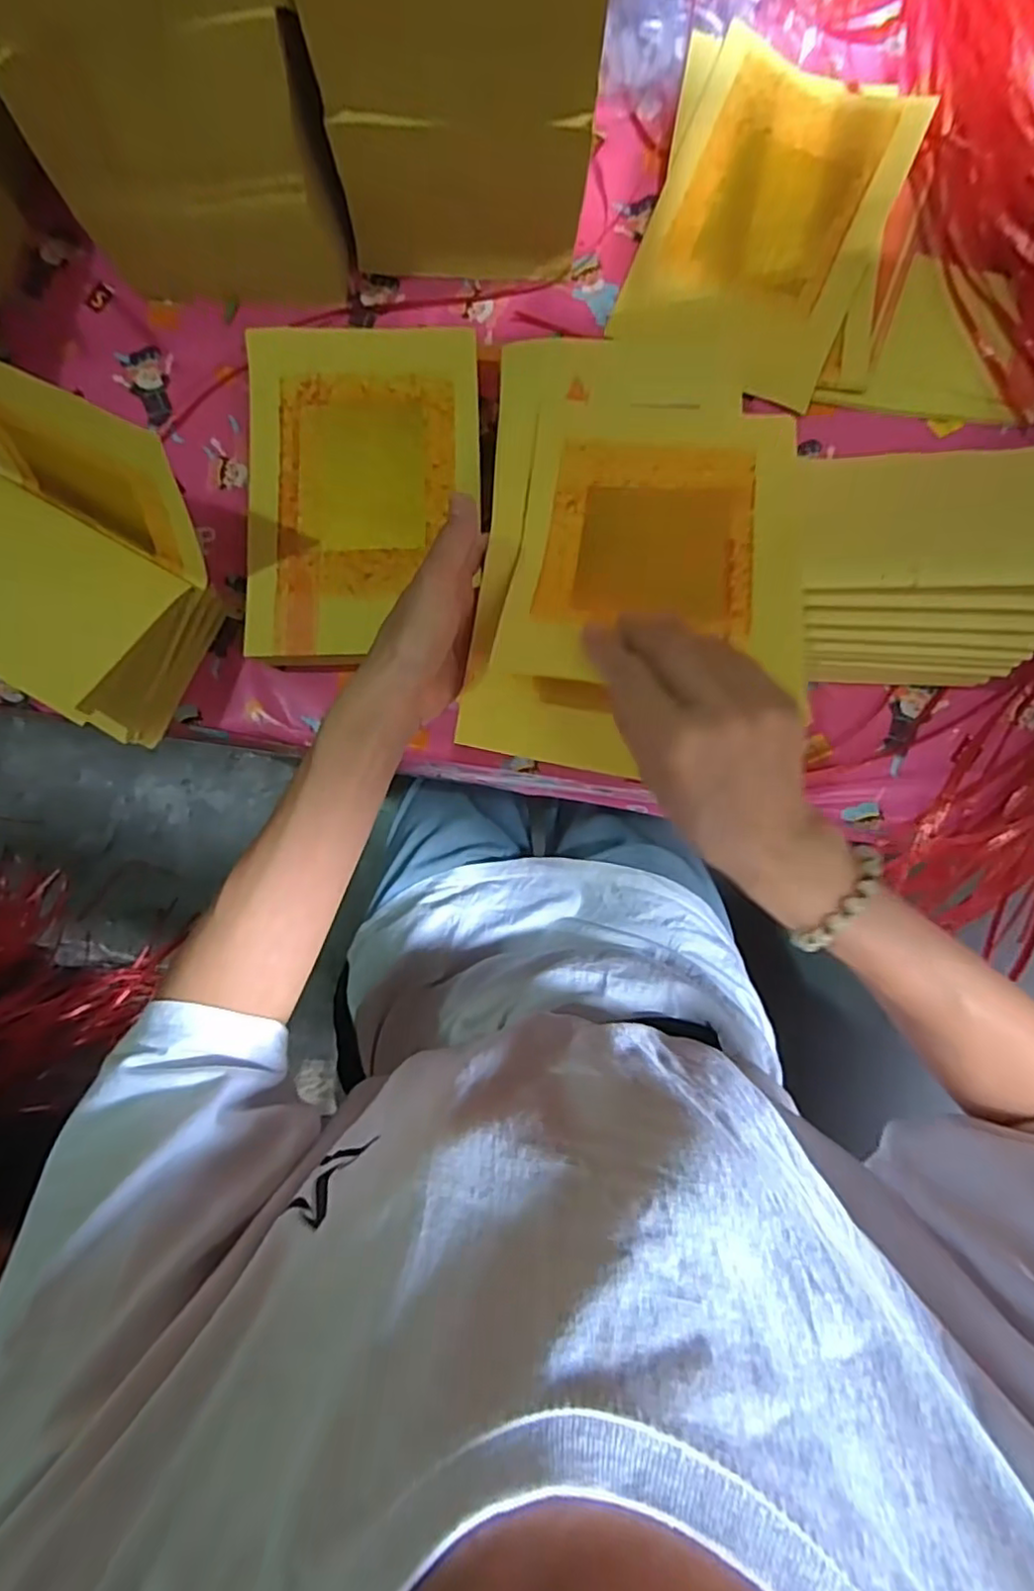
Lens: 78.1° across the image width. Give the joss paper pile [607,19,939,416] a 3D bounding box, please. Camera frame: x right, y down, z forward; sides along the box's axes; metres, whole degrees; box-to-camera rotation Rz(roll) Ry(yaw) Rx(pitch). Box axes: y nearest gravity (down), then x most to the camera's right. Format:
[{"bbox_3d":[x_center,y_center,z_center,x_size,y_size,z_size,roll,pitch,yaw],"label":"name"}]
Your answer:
[{"bbox_3d":[0.190,-0.420,0.470,0.184,0.026,0.235,17,88,1],"label":"joss paper pile"}]

